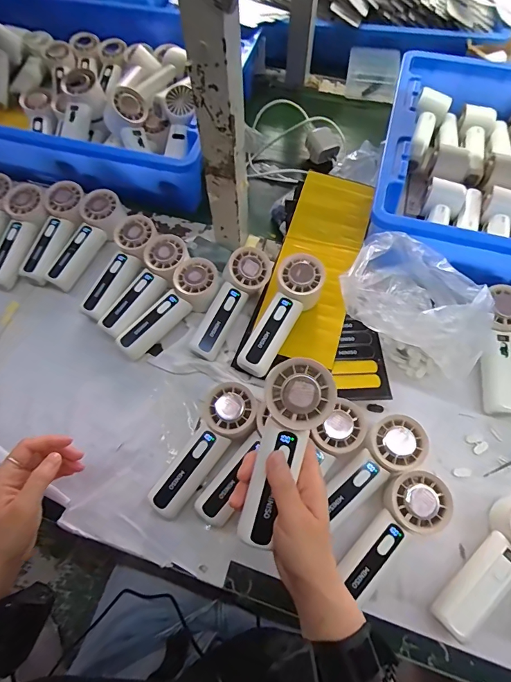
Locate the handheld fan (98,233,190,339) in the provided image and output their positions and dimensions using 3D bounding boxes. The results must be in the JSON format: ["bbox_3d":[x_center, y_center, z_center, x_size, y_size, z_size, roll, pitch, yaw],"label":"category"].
[{"bbox_3d":[-0.144,-0.072,0.512,0.061,0.039,0.156,25,69,15],"label":"handheld fan"}]

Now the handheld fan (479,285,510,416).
[{"bbox_3d":[0.291,0.010,0.461,0.051,0.042,0.152,12,66,9],"label":"handheld fan"}]

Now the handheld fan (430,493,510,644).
[{"bbox_3d":[0.234,0.215,0.368,0.059,0.050,0.152,38,73,19],"label":"handheld fan"}]

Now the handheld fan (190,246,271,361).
[{"bbox_3d":[-0.038,-0.052,0.495,0.060,0.045,0.155,28,70,16],"label":"handheld fan"}]

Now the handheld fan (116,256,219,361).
[{"bbox_3d":[-0.112,-0.042,0.497,0.055,0.034,0.155,43,87,17],"label":"handheld fan"}]

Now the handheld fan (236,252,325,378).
[{"bbox_3d":[0.032,-0.028,0.463,0.055,0.055,0.154,24,68,14],"label":"handheld fan"}]

